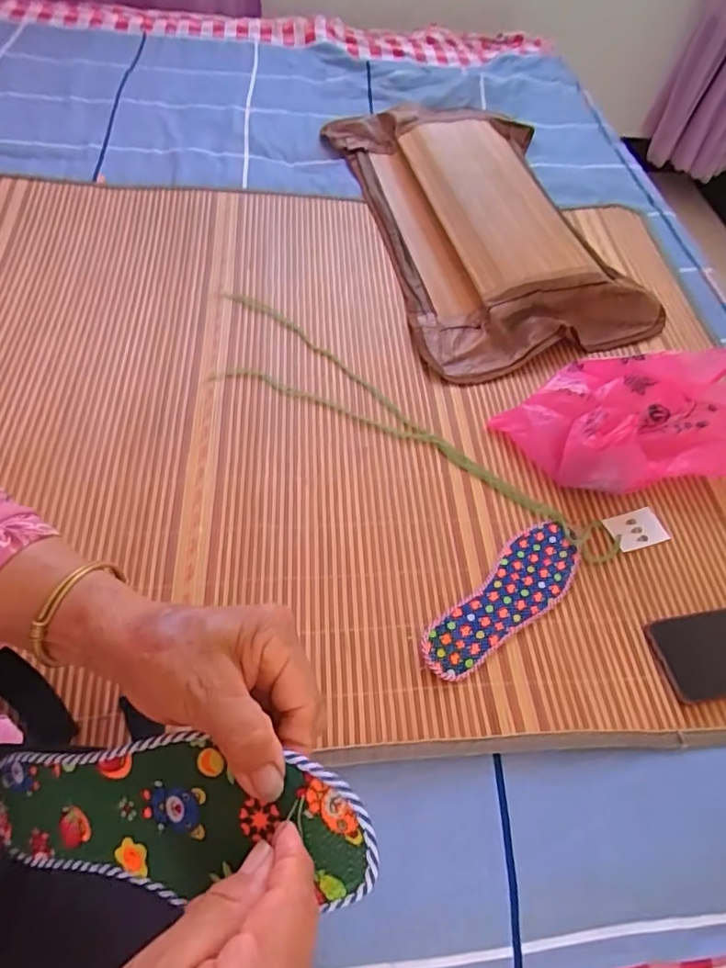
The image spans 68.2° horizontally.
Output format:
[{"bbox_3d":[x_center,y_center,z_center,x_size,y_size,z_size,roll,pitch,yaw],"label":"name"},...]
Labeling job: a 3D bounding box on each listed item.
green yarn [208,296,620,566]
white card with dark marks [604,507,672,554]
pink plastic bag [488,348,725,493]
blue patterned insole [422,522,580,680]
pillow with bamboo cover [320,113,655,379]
[{"bbox_3d":[0.032,-0.076,0.649,0.574,0.020,0.137,30,61,15],"label":"green yarn"},{"bbox_3d":[0.297,0.049,0.581,0.061,0.004,0.041,-12,60,-14],"label":"white card with dark marks"},{"bbox_3d":[0.310,-0.082,0.614,0.291,0.089,0.167,-1,58,-7],"label":"pink plastic bag"},{"bbox_3d":[0.140,0.109,0.524,0.208,0.014,0.065,-34,67,-24],"label":"blue patterned insole"},{"bbox_3d":[0.184,-0.445,0.846,0.365,0.080,0.624,-11,59,-14],"label":"pillow with bamboo cover"}]

